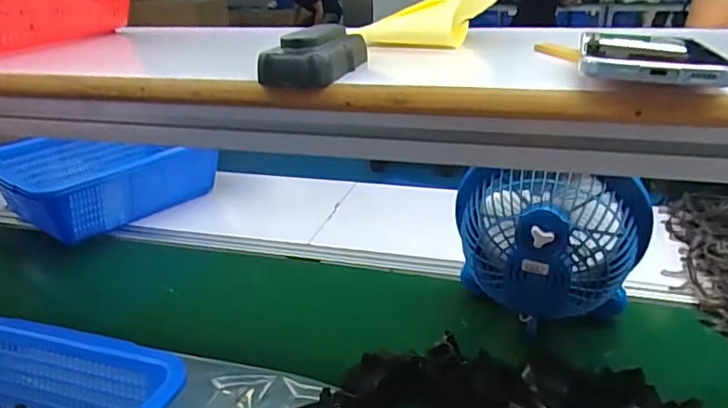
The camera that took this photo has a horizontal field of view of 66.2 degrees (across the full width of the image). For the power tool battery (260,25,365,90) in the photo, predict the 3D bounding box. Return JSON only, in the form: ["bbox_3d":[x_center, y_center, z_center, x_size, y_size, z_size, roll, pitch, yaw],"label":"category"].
[{"bbox_3d":[-0.032,-0.109,0.394,0.048,0.033,0.100,5,24,14],"label":"power tool battery"}]

